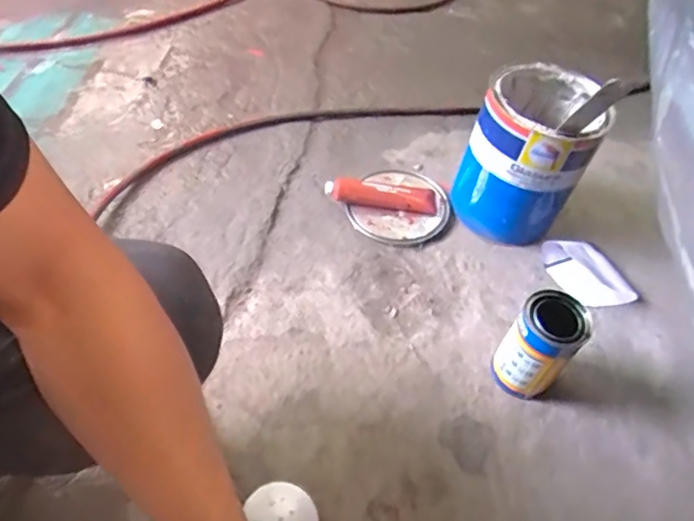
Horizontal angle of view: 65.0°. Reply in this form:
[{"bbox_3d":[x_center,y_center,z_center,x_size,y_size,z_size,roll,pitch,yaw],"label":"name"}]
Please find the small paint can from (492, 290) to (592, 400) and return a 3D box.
[{"bbox_3d":[0.223,0.103,0.638,0.063,0.140,0.069,2,52,-3],"label":"small paint can"}]

